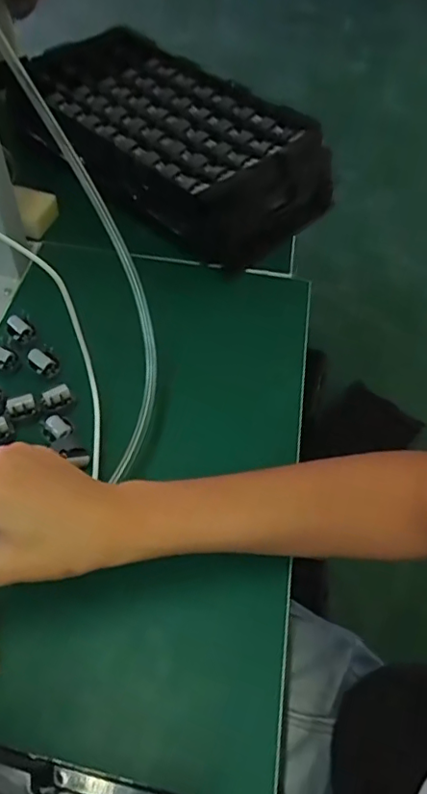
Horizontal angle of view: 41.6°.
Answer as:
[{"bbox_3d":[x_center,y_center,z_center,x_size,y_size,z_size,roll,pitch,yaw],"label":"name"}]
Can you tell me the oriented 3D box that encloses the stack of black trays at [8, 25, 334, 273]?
[{"bbox_3d":[-0.059,-0.304,0.672,0.188,0.097,0.381,-37,64,-27],"label":"stack of black trays"}]

